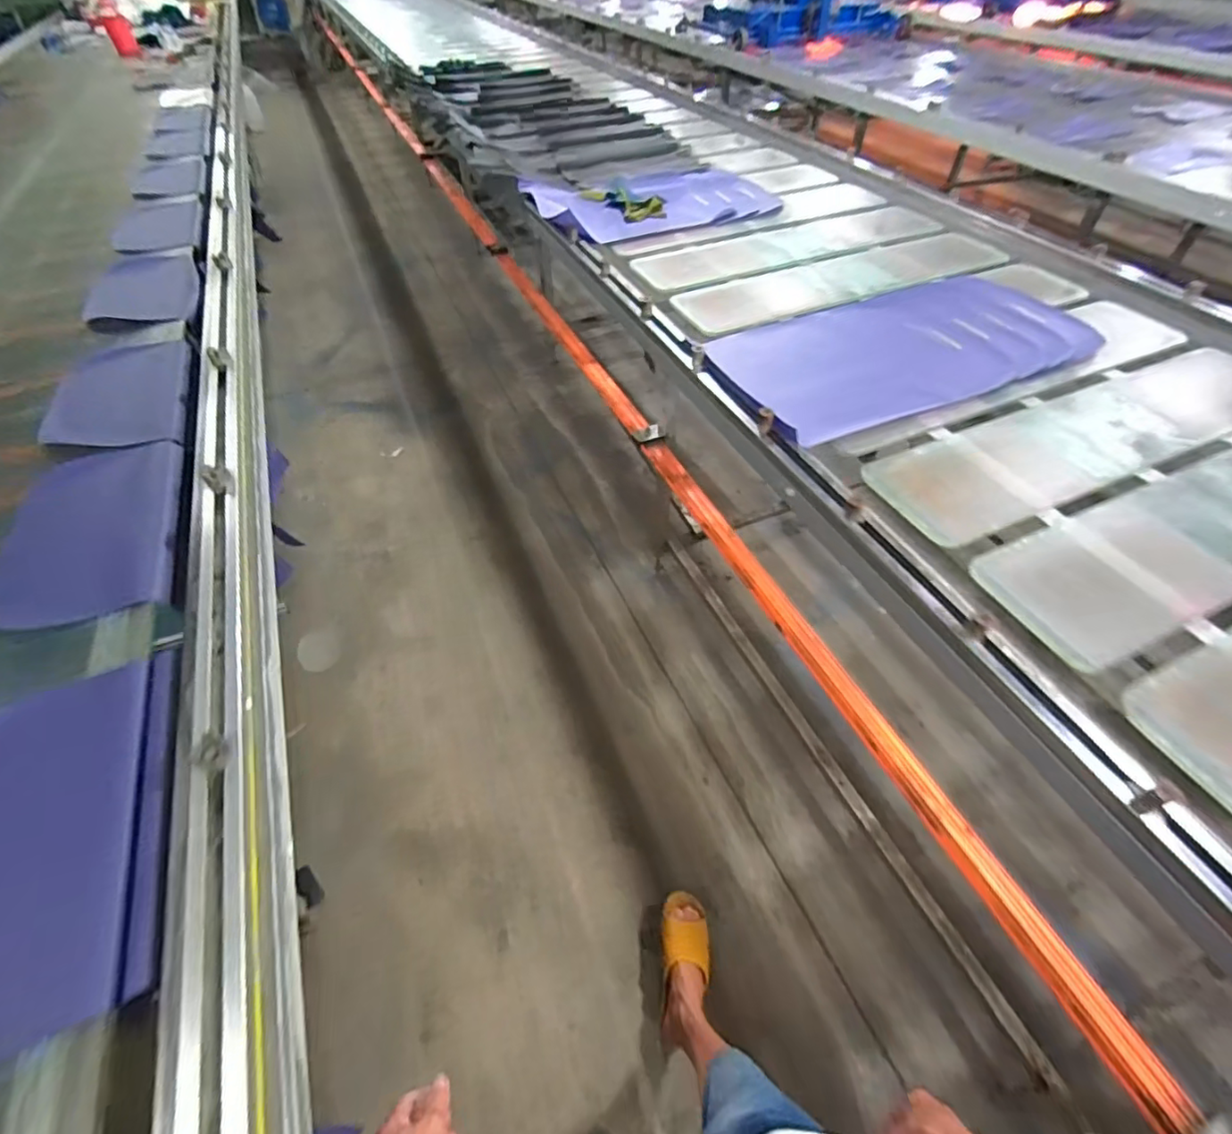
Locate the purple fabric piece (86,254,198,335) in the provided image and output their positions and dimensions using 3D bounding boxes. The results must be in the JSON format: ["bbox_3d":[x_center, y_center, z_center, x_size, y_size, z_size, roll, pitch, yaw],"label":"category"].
[{"bbox_3d":[-1.084,-0.644,1.325,0.200,0.039,0.337,-13,50,-10],"label":"purple fabric piece"}]

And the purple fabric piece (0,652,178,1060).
[{"bbox_3d":[-0.596,0.279,0.585,0.232,0.033,0.368,-17,54,-14],"label":"purple fabric piece"}]

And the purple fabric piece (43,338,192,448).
[{"bbox_3d":[-0.914,-0.334,1.071,0.202,0.042,0.377,-17,53,-13],"label":"purple fabric piece"}]

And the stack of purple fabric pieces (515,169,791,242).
[{"bbox_3d":[0.094,-1.056,1.609,0.678,0.068,0.372,-21,55,-16],"label":"stack of purple fabric pieces"}]

